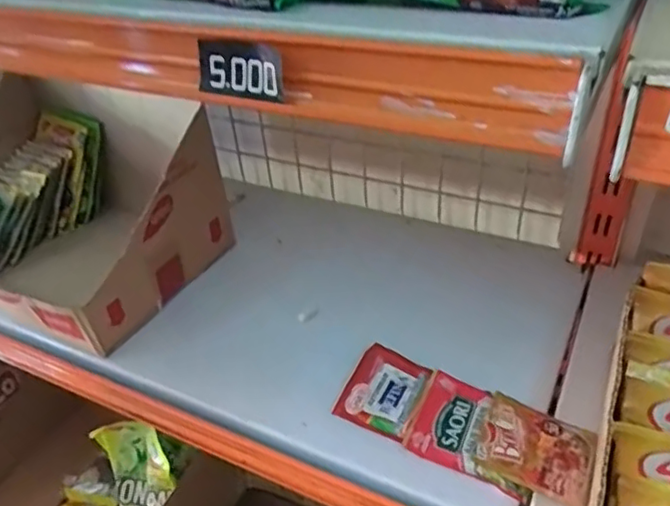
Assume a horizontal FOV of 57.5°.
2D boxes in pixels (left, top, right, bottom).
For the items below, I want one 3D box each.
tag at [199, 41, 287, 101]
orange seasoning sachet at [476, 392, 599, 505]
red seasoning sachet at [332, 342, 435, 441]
[{"bbox_3d":[-0.042,-0.085,0.283,0.047,0.025,0.008,13,31,25],"label":"tag"},{"bbox_3d":[0.158,0.151,0.475,0.083,0.016,0.073,13,42,22],"label":"orange seasoning sachet"},{"bbox_3d":[0.042,0.119,0.526,0.063,0.009,0.081,14,43,23],"label":"red seasoning sachet"}]

